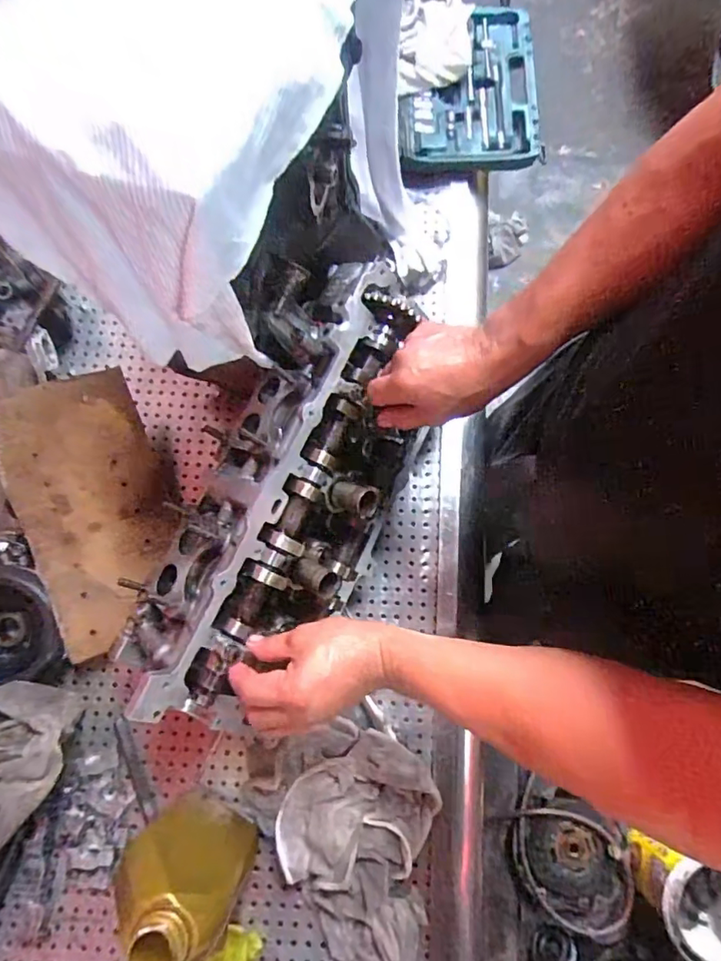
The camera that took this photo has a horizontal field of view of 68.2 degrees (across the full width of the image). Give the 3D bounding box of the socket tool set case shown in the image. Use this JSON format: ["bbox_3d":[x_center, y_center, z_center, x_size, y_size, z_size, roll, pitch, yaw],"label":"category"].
[{"bbox_3d":[0.155,-0.569,0.779,0.198,0.038,0.291,0,77,0],"label":"socket tool set case"}]

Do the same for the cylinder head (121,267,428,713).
[{"bbox_3d":[-0.064,0.015,0.522,0.168,0.125,0.436,29,83,7],"label":"cylinder head"}]

